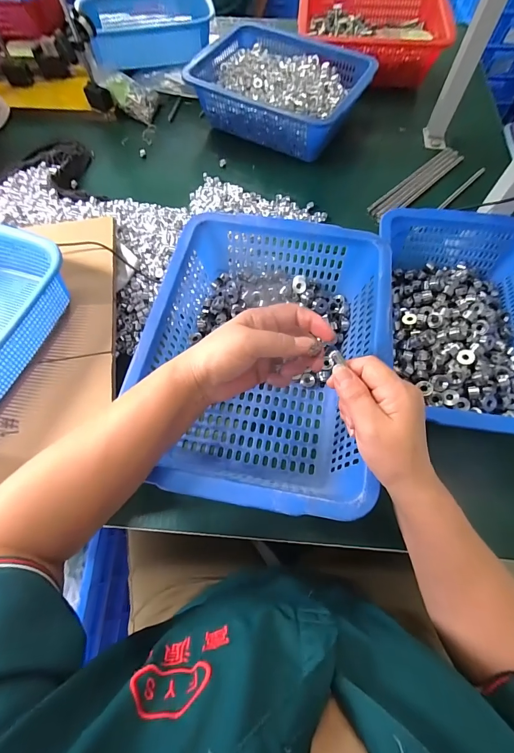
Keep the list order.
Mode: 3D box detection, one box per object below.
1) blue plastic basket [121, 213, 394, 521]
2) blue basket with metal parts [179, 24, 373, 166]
[{"bbox_3d":[0.008,-0.024,0.433,0.266,0.115,0.354,12,67,5],"label":"blue plastic basket"},{"bbox_3d":[0.050,-0.557,0.676,0.311,0.095,0.221,26,69,11],"label":"blue basket with metal parts"}]

